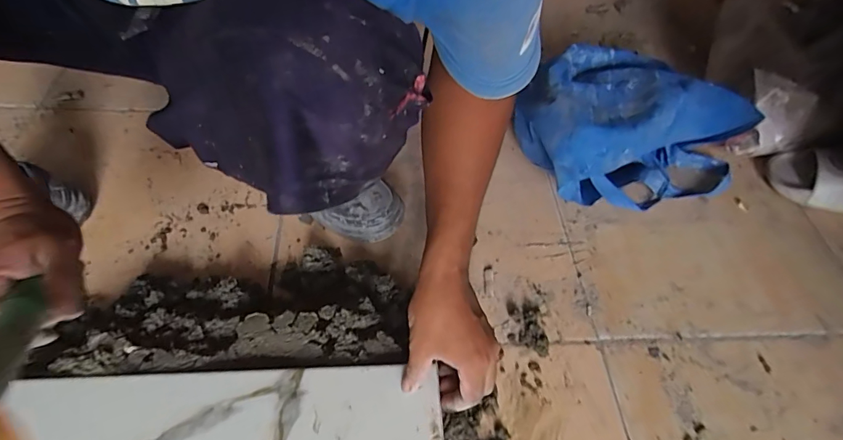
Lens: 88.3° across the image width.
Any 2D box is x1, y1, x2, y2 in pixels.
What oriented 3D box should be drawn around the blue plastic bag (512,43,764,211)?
[{"bbox_3d":[0.313,-0.149,0.664,0.323,0.144,0.228,-7,56,-10],"label":"blue plastic bag"}]

